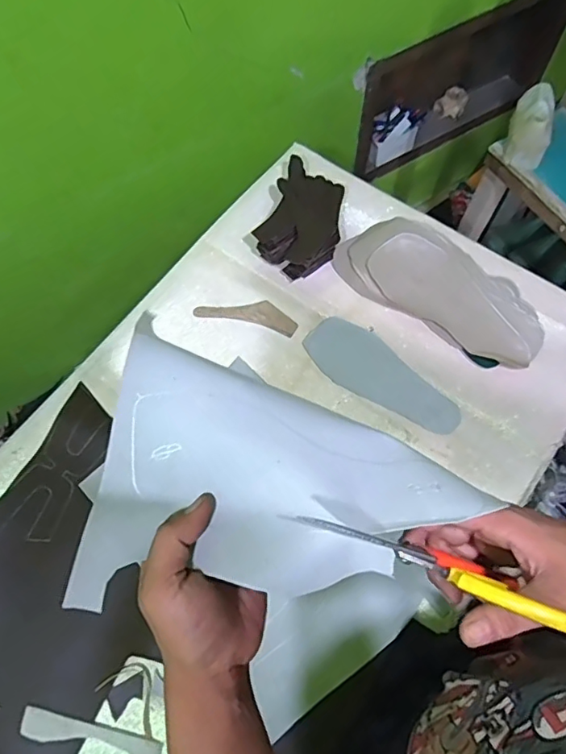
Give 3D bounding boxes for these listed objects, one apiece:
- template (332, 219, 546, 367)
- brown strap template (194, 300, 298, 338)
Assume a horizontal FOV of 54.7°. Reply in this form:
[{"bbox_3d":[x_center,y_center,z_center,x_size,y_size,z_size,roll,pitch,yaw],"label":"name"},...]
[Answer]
[{"bbox_3d":[0.234,-0.132,0.807,0.312,0.017,0.133,35,85,11],"label":"template"},{"bbox_3d":[-0.053,-0.096,0.821,0.151,0.005,0.050,12,64,6],"label":"brown strap template"}]

